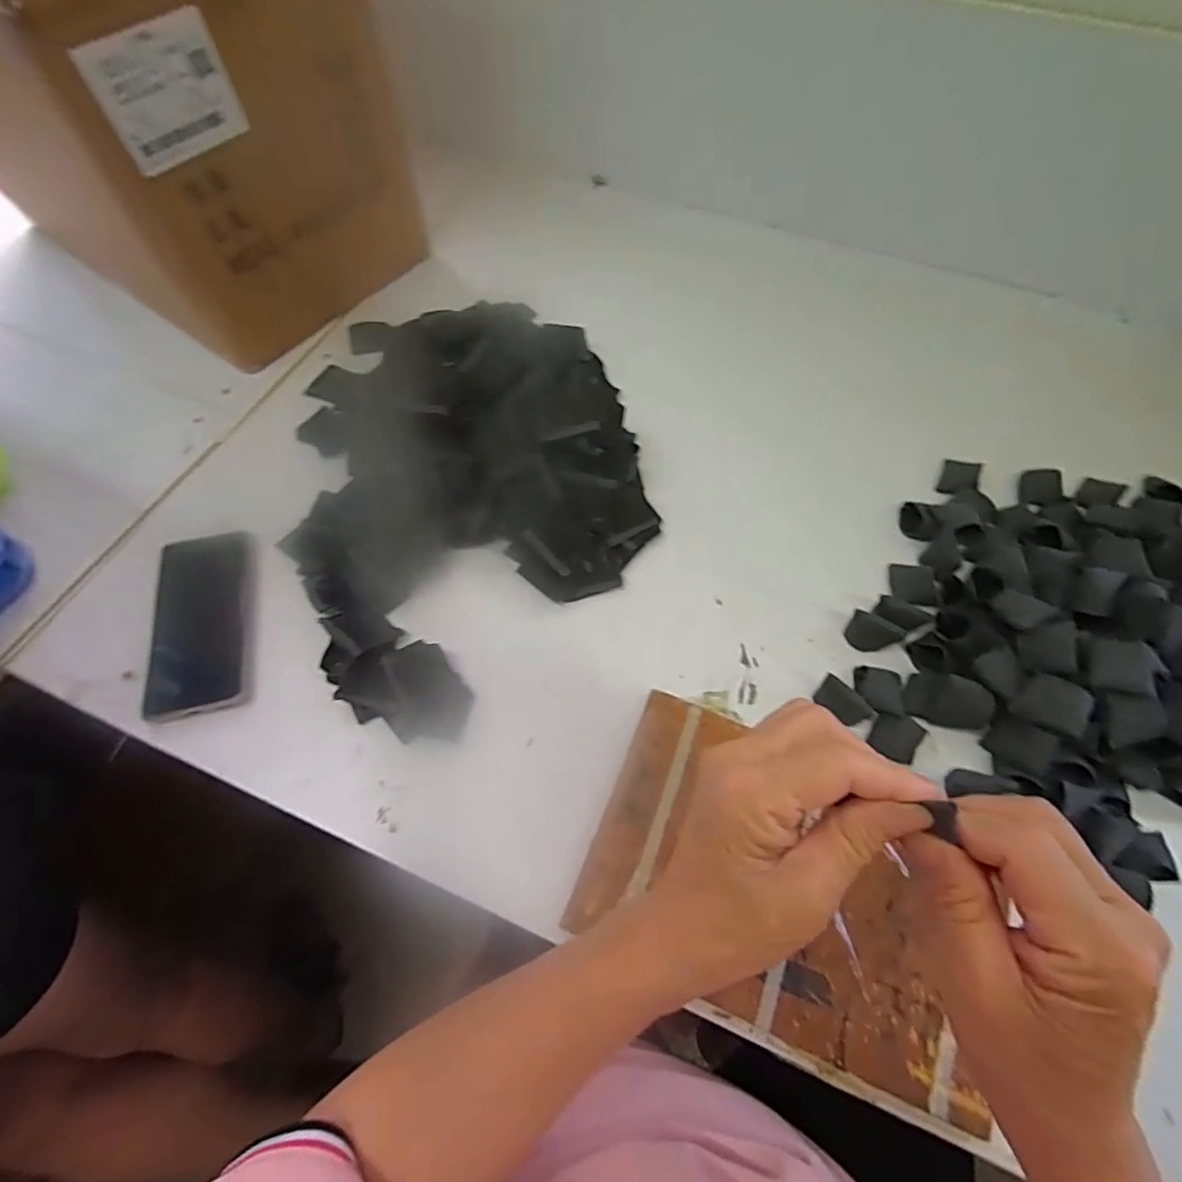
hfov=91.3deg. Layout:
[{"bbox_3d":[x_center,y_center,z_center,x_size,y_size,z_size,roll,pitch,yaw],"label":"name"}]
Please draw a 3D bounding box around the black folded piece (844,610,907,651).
[{"bbox_3d":[0.231,0.036,0.476,0.037,0.038,0.017,34,65,16],"label":"black folded piece"}]

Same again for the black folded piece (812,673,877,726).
[{"bbox_3d":[0.195,0.089,0.449,0.043,0.030,0.017,40,67,19],"label":"black folded piece"}]

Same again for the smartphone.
[{"bbox_3d":[-0.326,0.023,0.482,0.075,0.006,0.167,-11,62,-8],"label":"smartphone"}]

